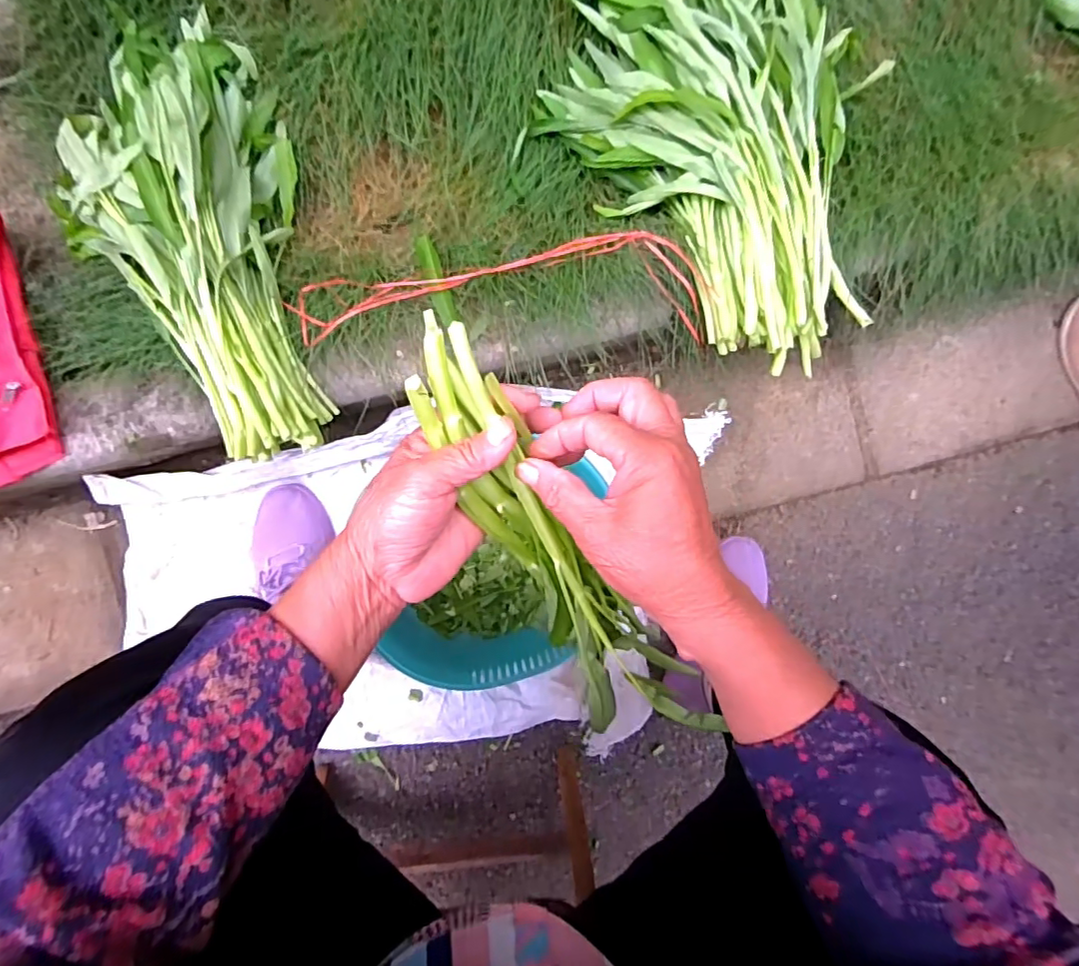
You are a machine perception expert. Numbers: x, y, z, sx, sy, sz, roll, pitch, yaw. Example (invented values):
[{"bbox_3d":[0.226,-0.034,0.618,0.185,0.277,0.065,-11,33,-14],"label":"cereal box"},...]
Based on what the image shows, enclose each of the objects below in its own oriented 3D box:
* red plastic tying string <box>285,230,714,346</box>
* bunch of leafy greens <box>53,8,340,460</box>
[{"bbox_3d":[-0.033,-0.196,0.558,0.401,0.030,0.101,-2,92,-4],"label":"red plastic tying string"},{"bbox_3d":[-0.346,-0.234,0.535,0.207,0.078,0.422,-8,92,-4],"label":"bunch of leafy greens"}]

